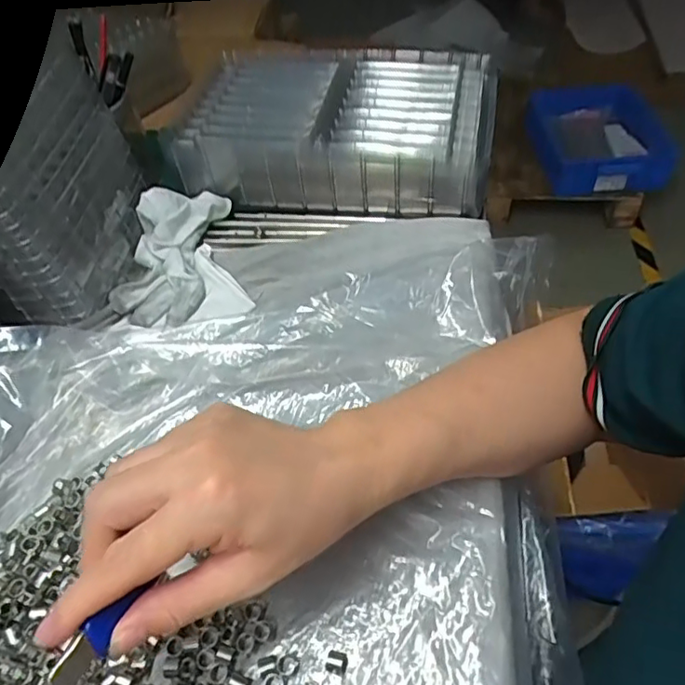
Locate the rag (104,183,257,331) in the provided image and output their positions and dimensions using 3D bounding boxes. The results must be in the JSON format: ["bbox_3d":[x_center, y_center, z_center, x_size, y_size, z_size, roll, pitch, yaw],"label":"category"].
[{"bbox_3d":[-0.141,-0.078,0.469,0.101,0.033,0.140,-15,50,-7],"label":"rag"}]

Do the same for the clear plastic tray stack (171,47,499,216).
[{"bbox_3d":[0.001,-0.218,0.562,0.283,0.066,0.205,4,50,9],"label":"clear plastic tray stack"}]

